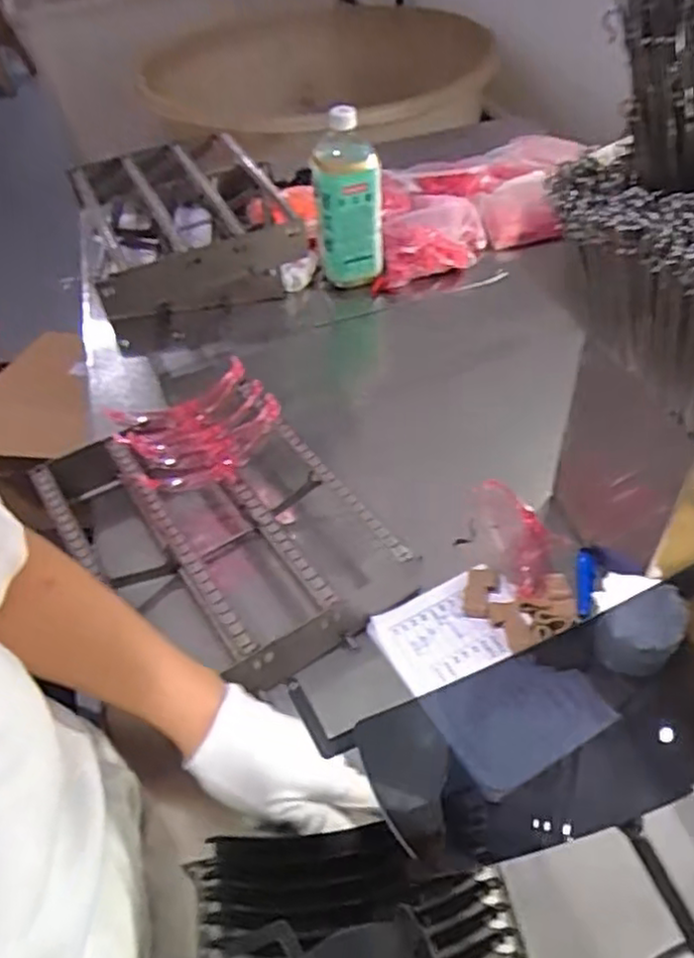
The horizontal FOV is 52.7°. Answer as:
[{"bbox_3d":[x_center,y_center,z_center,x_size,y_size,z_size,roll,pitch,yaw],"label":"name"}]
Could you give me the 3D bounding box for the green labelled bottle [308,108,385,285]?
[{"bbox_3d":[-0.001,-0.373,0.936,0.088,0.215,0.099,-5,47,1],"label":"green labelled bottle"}]

